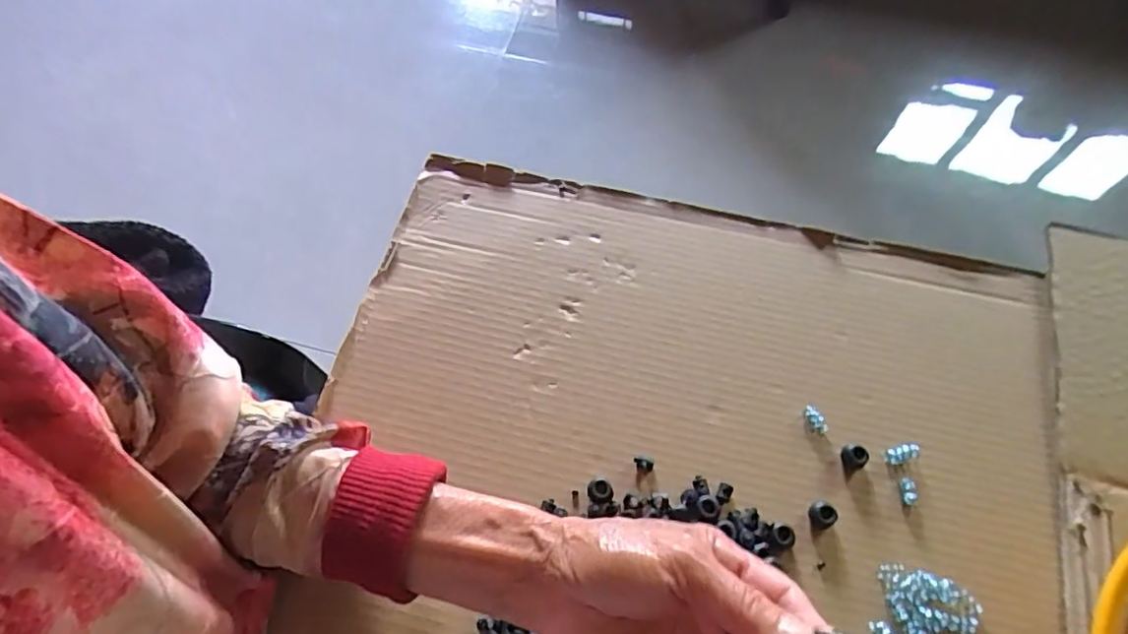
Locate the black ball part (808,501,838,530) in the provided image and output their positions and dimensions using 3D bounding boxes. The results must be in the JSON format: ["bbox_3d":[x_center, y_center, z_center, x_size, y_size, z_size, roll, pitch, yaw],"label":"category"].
[{"bbox_3d":[0.153,0.117,0.343,0.014,0.015,0.015,-14,63,-6],"label":"black ball part"}]

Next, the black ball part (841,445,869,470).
[{"bbox_3d":[0.179,0.086,0.360,0.011,0.012,0.014,-27,65,-12],"label":"black ball part"}]

